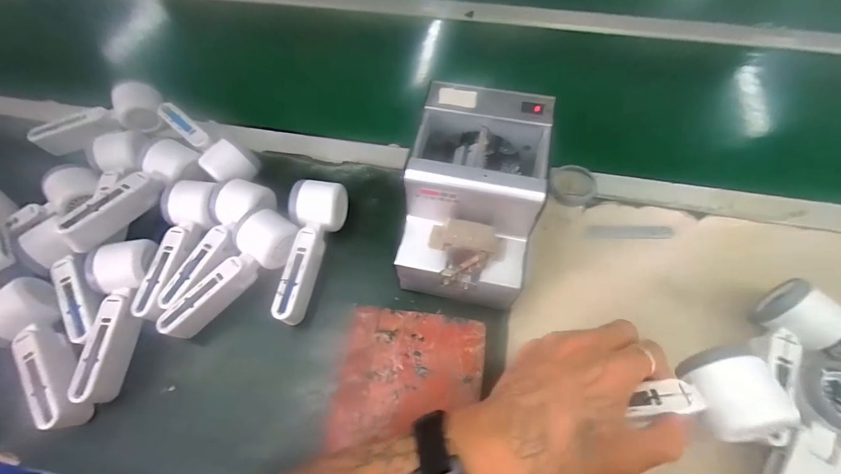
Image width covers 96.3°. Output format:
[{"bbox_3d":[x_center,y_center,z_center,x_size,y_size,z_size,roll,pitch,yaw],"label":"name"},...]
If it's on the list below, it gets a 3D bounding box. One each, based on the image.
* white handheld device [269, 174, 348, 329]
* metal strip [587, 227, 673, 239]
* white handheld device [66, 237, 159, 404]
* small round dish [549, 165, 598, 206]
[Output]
[{"bbox_3d":[-0.131,0.015,0.429,0.055,0.059,0.161,7,63,6],"label":"white handheld device"},{"bbox_3d":[0.254,-0.006,0.459,0.097,0.004,0.016,1,73,6],"label":"metal strip"},{"bbox_3d":[-0.326,0.082,0.395,0.055,0.051,0.163,1,63,3],"label":"white handheld device"},{"bbox_3d":[0.195,-0.065,0.479,0.057,0.016,0.059,-1,63,2],"label":"small round dish"}]

